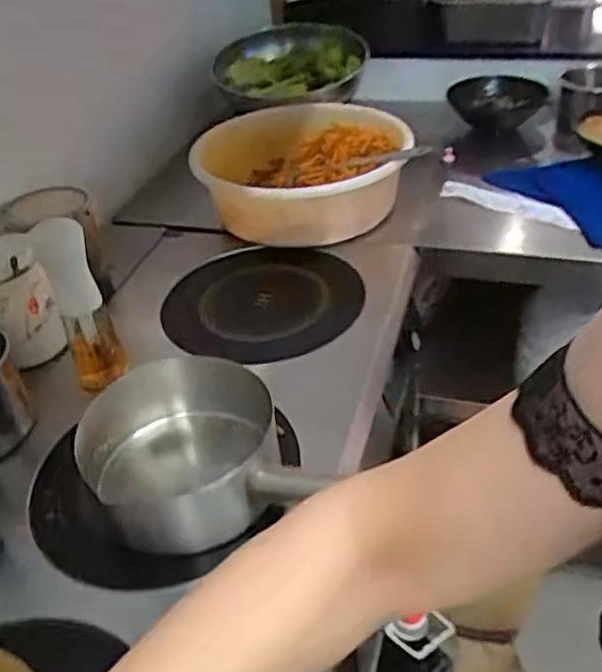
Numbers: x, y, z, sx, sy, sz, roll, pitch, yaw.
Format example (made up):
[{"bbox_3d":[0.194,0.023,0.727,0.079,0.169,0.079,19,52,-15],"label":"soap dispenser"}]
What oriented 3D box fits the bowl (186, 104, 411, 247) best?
[{"bbox_3d":[0.014,-0.265,1.134,0.360,0.145,0.287,-32,44,-29],"label":"bowl"}]

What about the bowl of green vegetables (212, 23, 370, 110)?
[{"bbox_3d":[-0.010,-0.507,1.322,0.279,0.096,0.268,-4,38,3],"label":"bowl of green vegetables"}]

